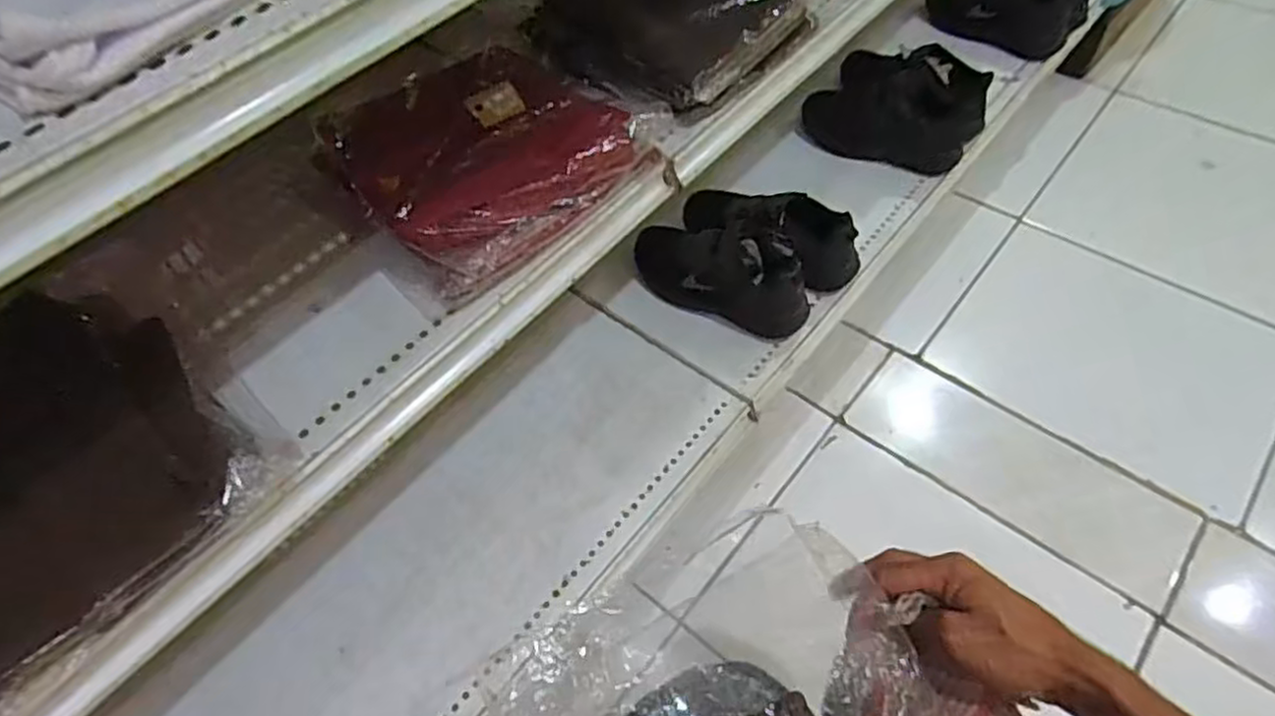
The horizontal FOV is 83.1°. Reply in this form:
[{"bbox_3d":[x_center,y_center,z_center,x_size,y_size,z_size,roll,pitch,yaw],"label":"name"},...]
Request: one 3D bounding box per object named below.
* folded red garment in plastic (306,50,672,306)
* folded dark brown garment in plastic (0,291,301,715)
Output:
[{"bbox_3d":[-0.109,-0.162,0.556,0.220,0.061,0.197,-39,60,-21],"label":"folded red garment in plastic"},{"bbox_3d":[-0.351,0.078,0.406,0.208,0.055,0.223,32,62,24],"label":"folded dark brown garment in plastic"}]

